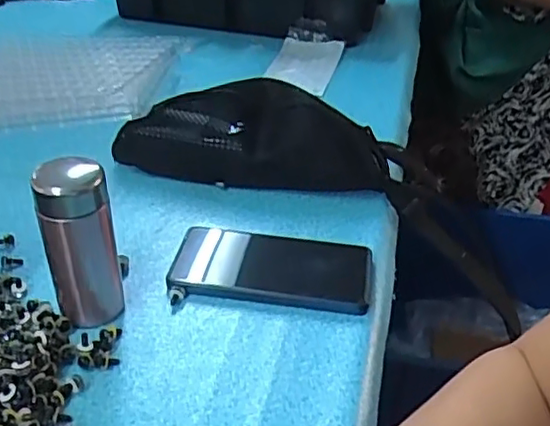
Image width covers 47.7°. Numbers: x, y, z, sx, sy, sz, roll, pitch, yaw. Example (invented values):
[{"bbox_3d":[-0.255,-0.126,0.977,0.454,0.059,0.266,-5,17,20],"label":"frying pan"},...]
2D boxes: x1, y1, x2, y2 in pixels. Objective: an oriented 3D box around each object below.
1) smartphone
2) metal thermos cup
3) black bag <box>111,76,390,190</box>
[{"bbox_3d":[-0.003,0.045,0.534,0.168,0.016,0.082,7,36,5],"label":"smartphone"},{"bbox_3d":[-0.143,0.023,0.459,0.049,0.122,0.045,-10,38,-19],"label":"metal thermos cup"},{"bbox_3d":[-0.024,-0.082,0.646,0.277,0.085,0.089,4,35,1],"label":"black bag"}]

